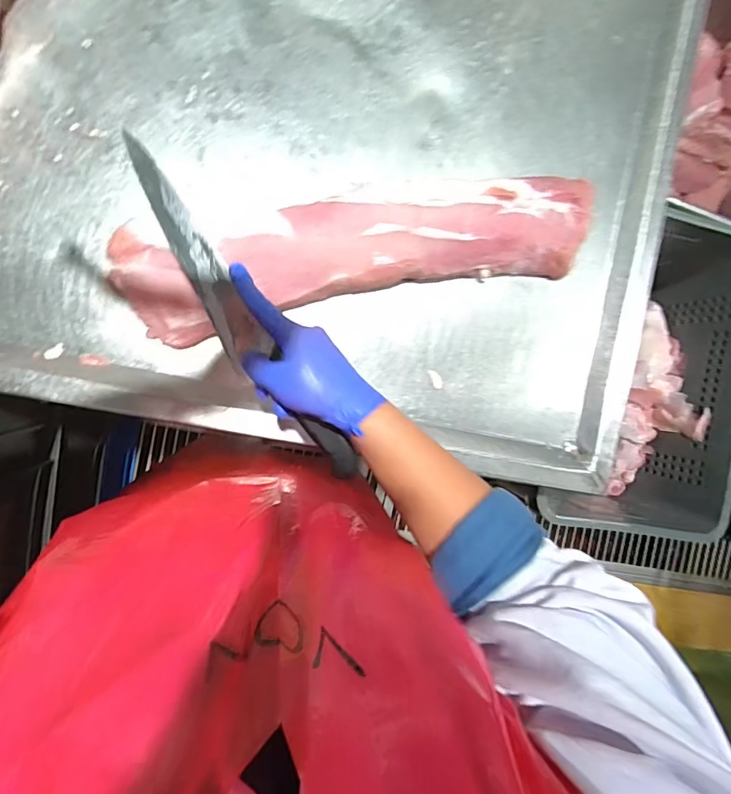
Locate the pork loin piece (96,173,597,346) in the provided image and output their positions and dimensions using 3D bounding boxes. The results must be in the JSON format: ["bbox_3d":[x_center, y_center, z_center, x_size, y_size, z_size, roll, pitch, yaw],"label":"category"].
[{"bbox_3d":[0.006,-0.161,0.528,0.531,0.061,0.115,-12,95,-10],"label":"pork loin piece"}]

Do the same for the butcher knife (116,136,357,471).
[{"bbox_3d":[-0.116,-0.067,0.427,0.042,0.022,0.343,-35,94,-5],"label":"butcher knife"}]

